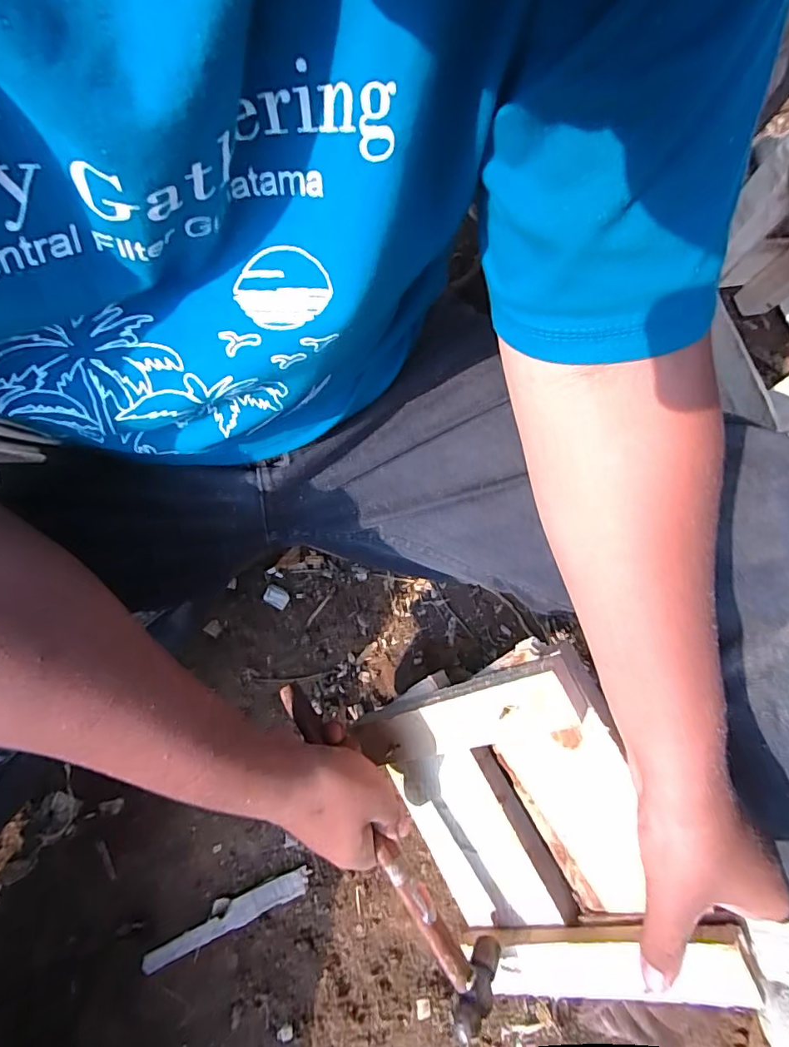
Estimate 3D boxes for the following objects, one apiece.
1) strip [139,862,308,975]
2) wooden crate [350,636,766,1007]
[{"bbox_3d":[-0.126,0.297,0.384,0.120,0.004,0.018,-17,58,-17],"label":"strip"},{"bbox_3d":[0.087,0.216,0.361,0.223,0.198,0.045,58,31,3],"label":"wooden crate"}]

